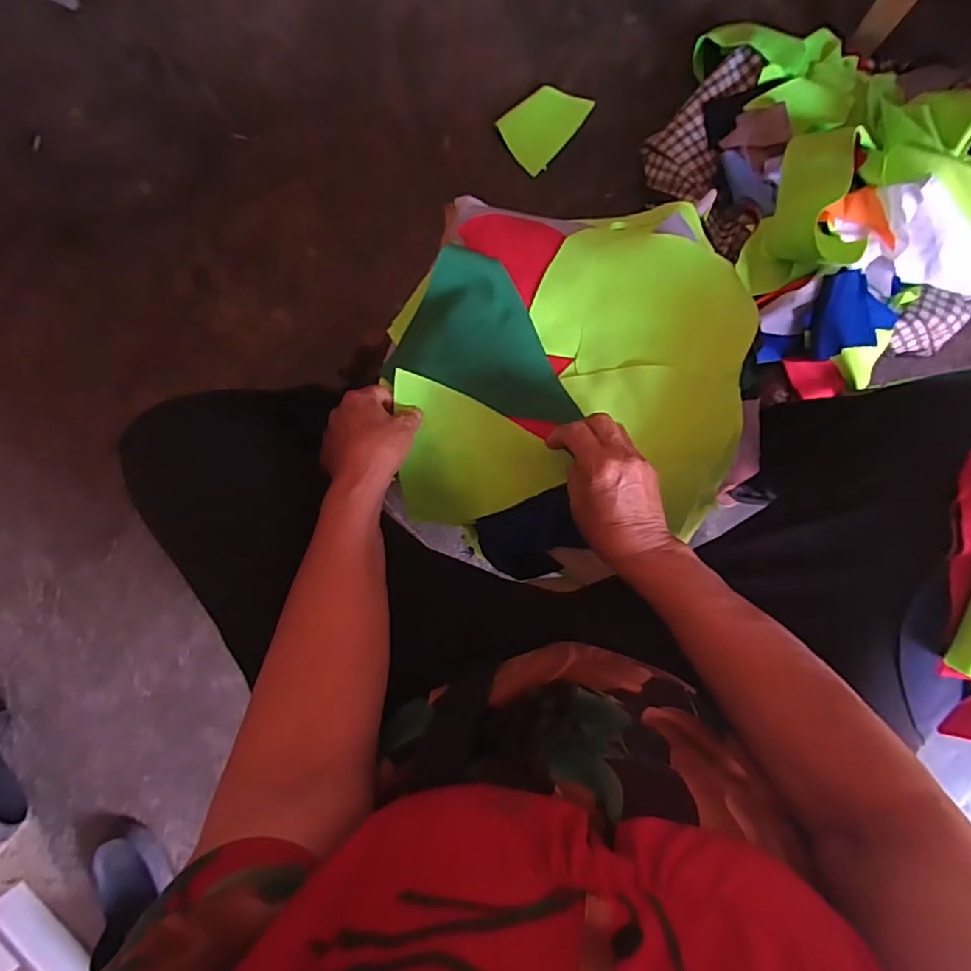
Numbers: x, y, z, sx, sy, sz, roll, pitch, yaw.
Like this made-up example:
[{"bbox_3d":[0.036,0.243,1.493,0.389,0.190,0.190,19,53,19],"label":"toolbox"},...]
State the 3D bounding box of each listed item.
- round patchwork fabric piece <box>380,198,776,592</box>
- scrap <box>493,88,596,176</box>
[{"bbox_3d":[0.094,-0.085,0.534,0.363,0.072,0.351,0,88,1],"label":"round patchwork fabric piece"},{"bbox_3d":[0.095,-0.549,0.849,0.134,0.020,0.089,-39,88,-1],"label":"scrap"}]

